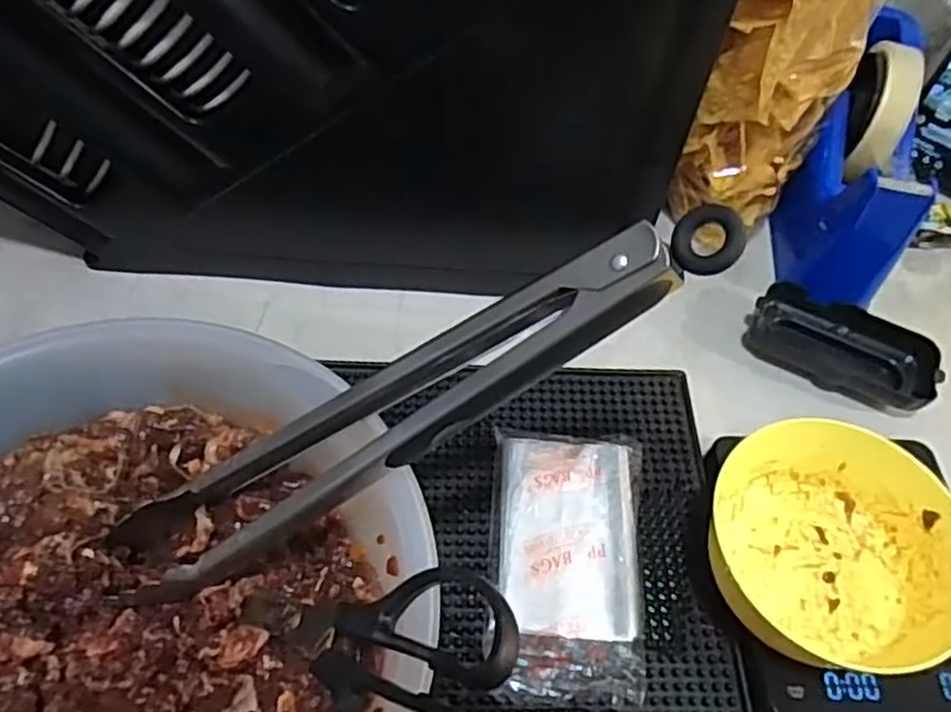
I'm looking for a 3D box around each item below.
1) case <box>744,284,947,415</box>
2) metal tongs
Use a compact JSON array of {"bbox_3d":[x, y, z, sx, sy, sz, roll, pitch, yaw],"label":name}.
[{"bbox_3d":[0.232,-0.005,0.461,0.111,0.027,0.053,28,61,16],"label":"case"},{"bbox_3d":[-0.038,0.031,0.277,0.294,0.024,0.044,-30,56,23],"label":"metal tongs"}]

